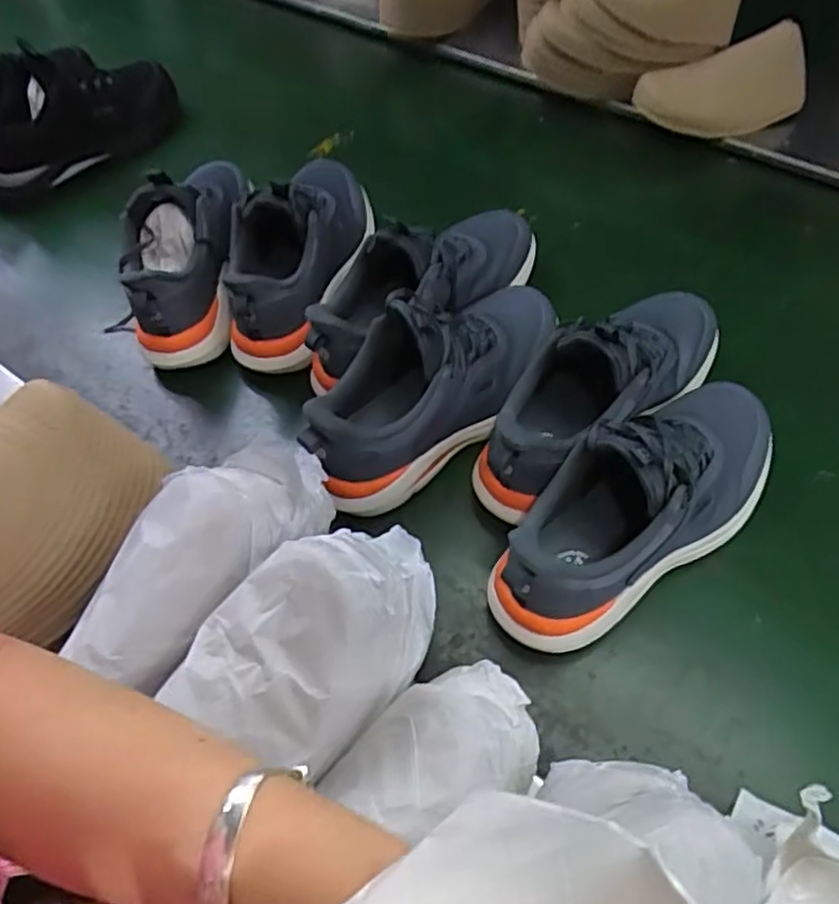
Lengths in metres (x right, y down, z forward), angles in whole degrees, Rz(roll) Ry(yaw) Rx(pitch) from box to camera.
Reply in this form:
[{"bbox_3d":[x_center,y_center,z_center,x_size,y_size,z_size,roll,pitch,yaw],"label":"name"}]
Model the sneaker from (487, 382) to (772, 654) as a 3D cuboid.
[{"bbox_3d":[0.183,0.031,0.553,0.290,0.142,0.097,-32,59,-16],"label":"sneaker"}]

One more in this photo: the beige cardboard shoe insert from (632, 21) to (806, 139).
[{"bbox_3d":[0.365,-0.436,0.836,0.197,0.095,0.062,-11,55,-3],"label":"beige cardboard shoe insert"}]

